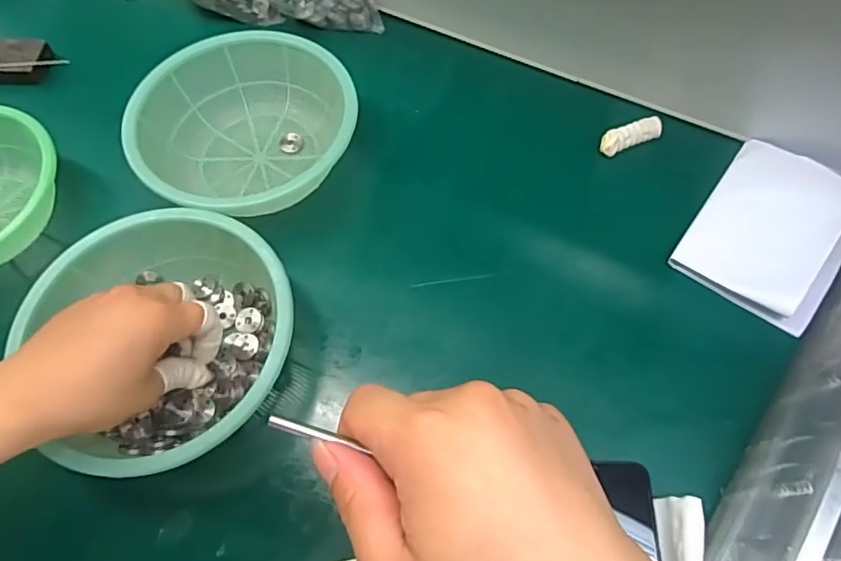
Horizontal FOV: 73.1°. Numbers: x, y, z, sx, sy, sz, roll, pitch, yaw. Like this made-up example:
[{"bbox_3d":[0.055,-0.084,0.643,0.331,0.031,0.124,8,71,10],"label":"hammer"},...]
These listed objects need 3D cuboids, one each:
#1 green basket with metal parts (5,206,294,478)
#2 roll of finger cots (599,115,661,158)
[{"bbox_3d":[-0.177,0.038,0.410,0.172,0.060,0.182,0,64,-1],"label":"green basket with metal parts"},{"bbox_3d":[0.191,-0.131,0.515,0.060,0.014,0.021,-21,64,-9],"label":"roll of finger cots"}]

